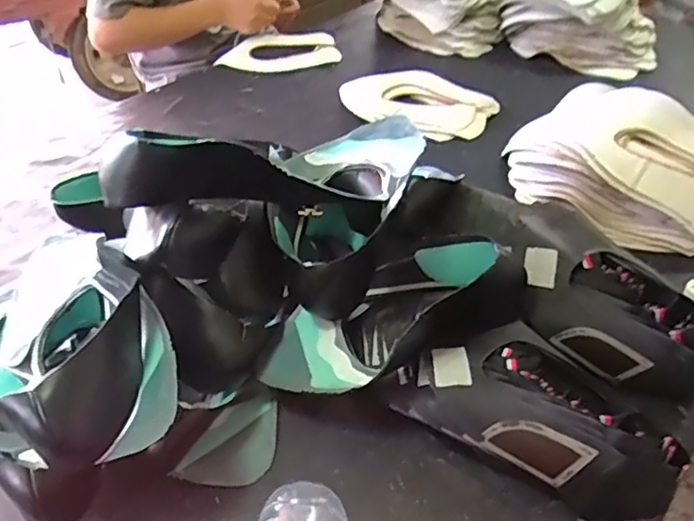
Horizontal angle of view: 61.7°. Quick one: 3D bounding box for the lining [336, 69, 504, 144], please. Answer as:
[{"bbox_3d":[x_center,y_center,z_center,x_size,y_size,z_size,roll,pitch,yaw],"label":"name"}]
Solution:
[{"bbox_3d":[0.114,-0.293,1.072,0.303,0.040,0.183,25,47,28],"label":"lining"}]

